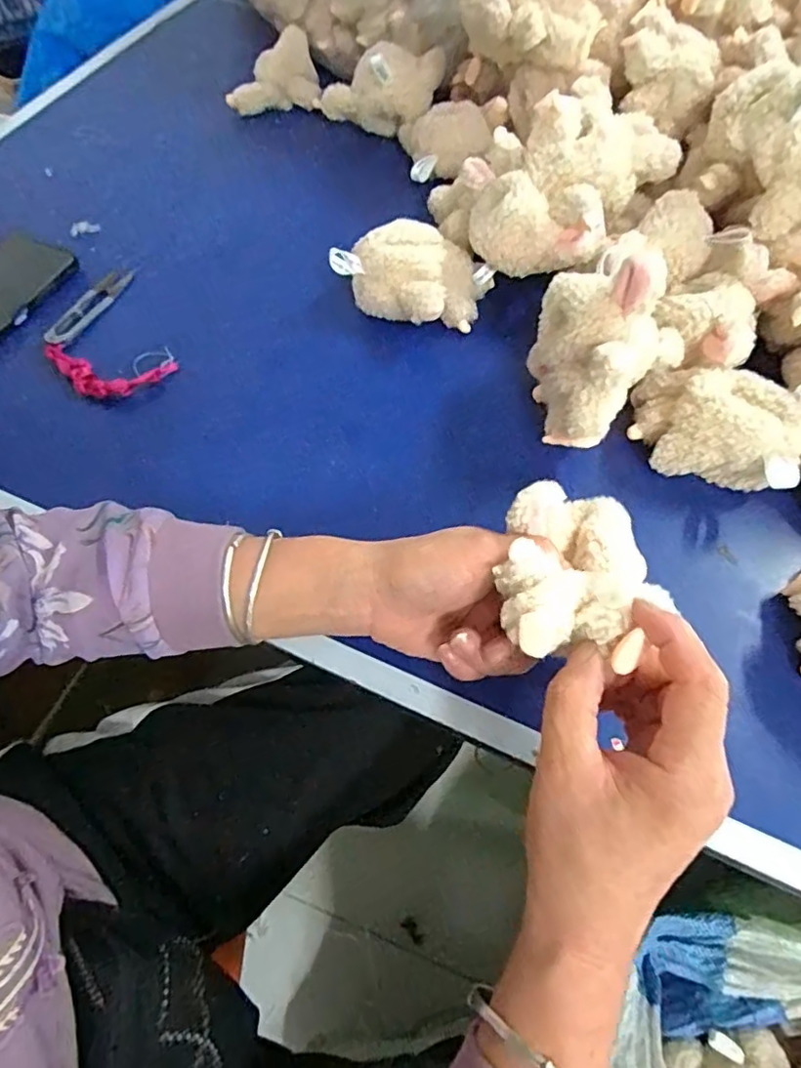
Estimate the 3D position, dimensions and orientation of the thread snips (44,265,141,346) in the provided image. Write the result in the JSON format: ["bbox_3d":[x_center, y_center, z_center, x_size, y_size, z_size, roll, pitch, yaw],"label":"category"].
[{"bbox_3d":[-0.265,-0.202,0.517,0.020,0.007,0.109,24,65,13],"label":"thread snips"}]

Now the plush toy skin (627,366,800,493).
[{"bbox_3d":[0.217,-0.072,0.417,0.107,0.066,0.061,24,65,13],"label":"plush toy skin"}]

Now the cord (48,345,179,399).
[{"bbox_3d":[-0.238,-0.130,0.473,0.104,0.012,0.043,6,62,4],"label":"cord"}]

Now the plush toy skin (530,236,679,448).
[{"bbox_3d":[0.129,-0.122,0.400,0.092,0.117,0.088,25,65,13],"label":"plush toy skin"}]

